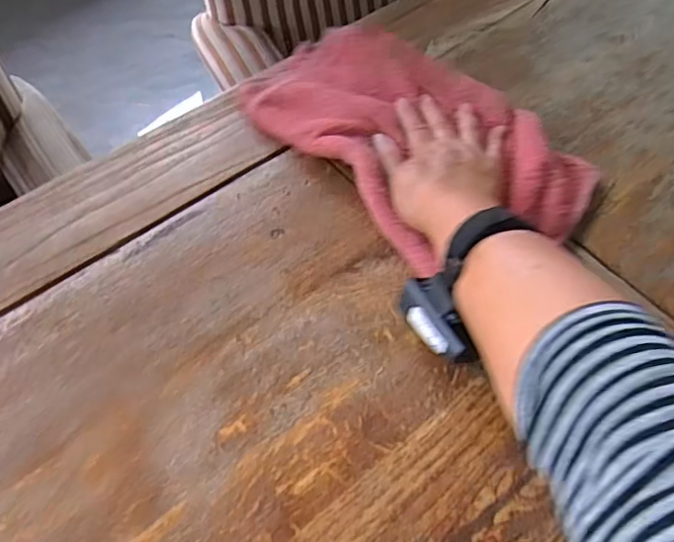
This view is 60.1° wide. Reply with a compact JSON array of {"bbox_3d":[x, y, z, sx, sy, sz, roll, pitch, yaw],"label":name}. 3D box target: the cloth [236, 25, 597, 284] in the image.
[{"bbox_3d":[0.067,-0.137,0.563,0.201,0.037,0.344,-36,65,-20],"label":"cloth"}]

